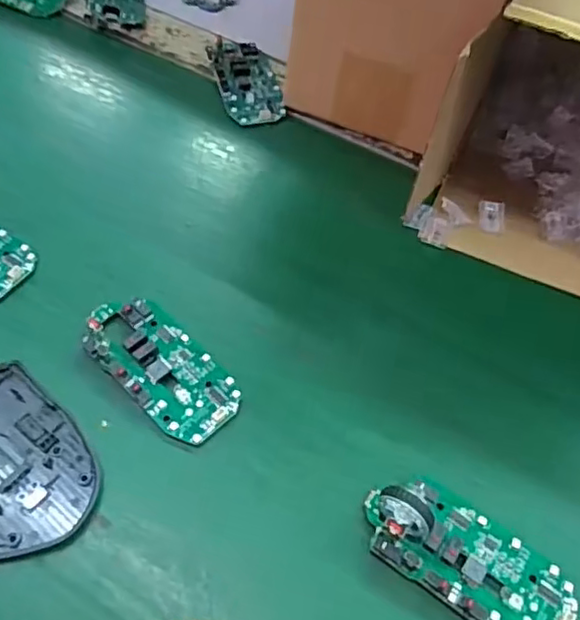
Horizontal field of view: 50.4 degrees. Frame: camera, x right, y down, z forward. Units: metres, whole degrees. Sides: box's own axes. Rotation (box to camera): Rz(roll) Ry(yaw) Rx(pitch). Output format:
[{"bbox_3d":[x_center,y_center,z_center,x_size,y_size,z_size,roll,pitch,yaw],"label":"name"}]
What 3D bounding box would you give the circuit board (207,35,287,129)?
[{"bbox_3d":[-0.032,-0.175,0.470,0.047,0.011,0.088,-12,59,-12],"label":"circuit board"}]

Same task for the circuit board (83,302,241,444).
[{"bbox_3d":[-0.069,0.028,0.328,0.096,0.007,0.046,40,63,20],"label":"circuit board"}]

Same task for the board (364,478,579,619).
[{"bbox_3d":[0.081,0.110,0.277,0.096,0.026,0.046,31,60,15],"label":"board"}]

